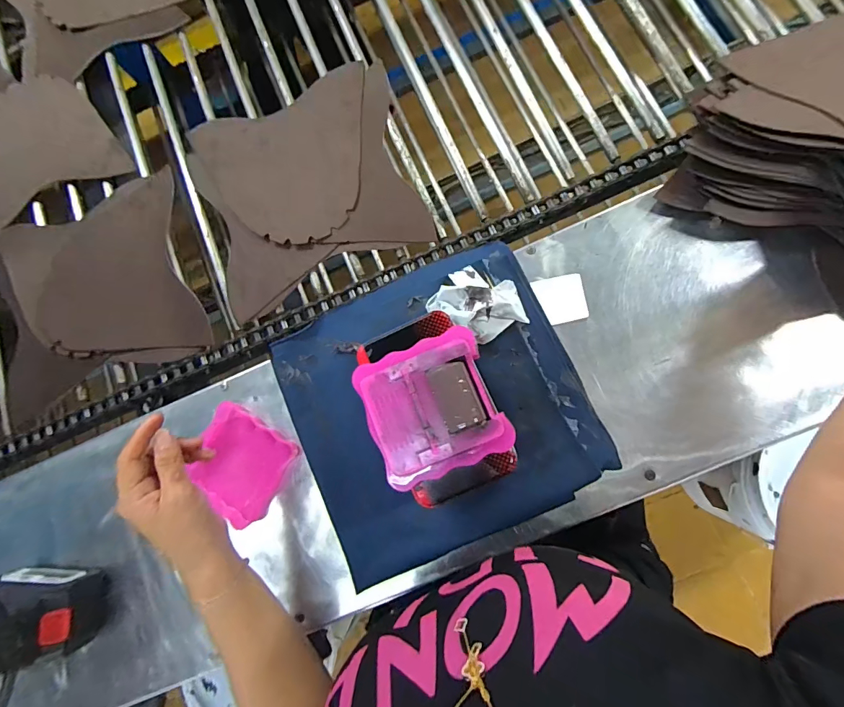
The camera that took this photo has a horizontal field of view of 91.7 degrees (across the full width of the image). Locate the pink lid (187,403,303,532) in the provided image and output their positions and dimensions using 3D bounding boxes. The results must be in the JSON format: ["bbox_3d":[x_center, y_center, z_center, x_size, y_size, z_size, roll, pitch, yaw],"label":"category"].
[{"bbox_3d":[-0.210,0.127,0.468,0.105,0.014,0.108,29,87,9],"label":"pink lid"}]

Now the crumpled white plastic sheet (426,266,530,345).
[{"bbox_3d":[0.066,-0.055,0.449,0.100,0.052,0.078,27,86,9],"label":"crumpled white plastic sheet"}]

